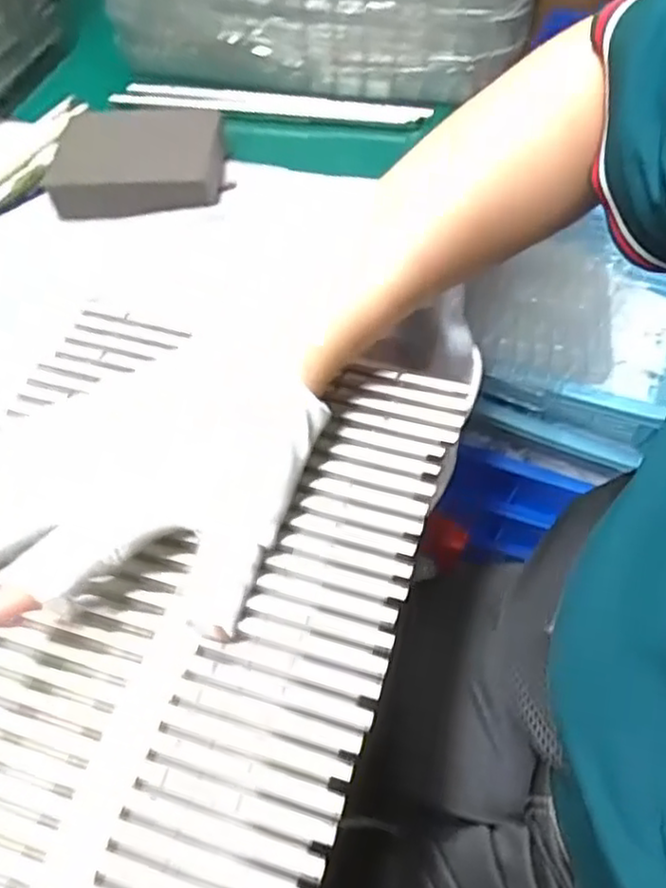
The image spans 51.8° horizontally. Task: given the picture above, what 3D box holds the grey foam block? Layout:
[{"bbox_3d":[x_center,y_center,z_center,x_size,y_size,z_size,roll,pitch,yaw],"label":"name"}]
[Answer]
[{"bbox_3d":[-0.120,-0.177,0.424,0.101,0.024,0.091,-6,58,-4],"label":"grey foam block"}]

